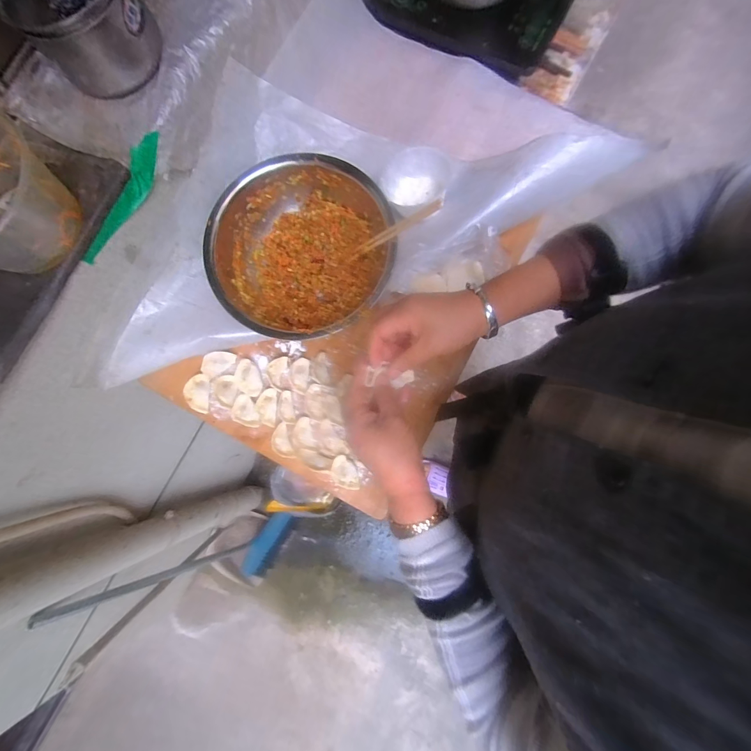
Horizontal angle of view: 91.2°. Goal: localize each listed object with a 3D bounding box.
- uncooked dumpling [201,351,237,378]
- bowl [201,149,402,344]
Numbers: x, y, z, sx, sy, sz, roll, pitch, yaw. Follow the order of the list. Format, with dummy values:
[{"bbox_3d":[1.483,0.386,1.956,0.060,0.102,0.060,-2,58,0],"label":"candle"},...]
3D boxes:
[{"bbox_3d":[-0.257,-0.021,0.599,0.056,0.022,0.029,-24,79,1],"label":"uncooked dumpling"},{"bbox_3d":[-0.109,-0.186,0.576,0.260,0.099,0.266,-1,81,5],"label":"bowl"}]

